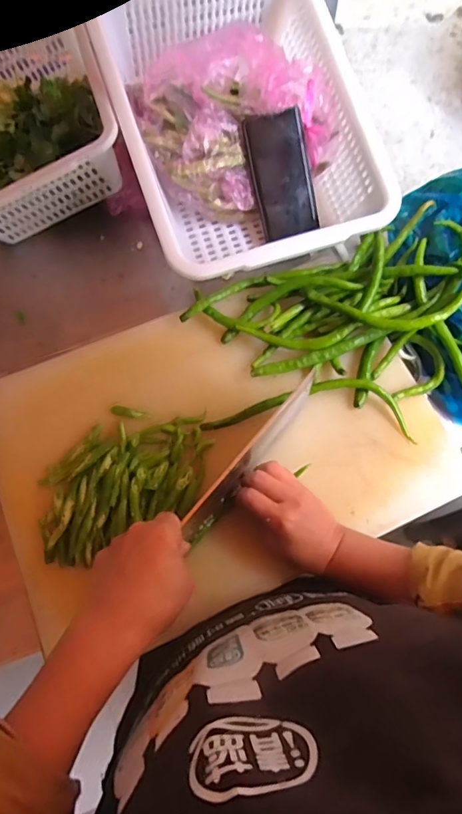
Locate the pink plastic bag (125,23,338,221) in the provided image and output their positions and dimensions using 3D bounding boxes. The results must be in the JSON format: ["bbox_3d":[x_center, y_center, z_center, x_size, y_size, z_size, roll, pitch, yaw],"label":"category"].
[{"bbox_3d":[0.002,-0.367,0.611,0.234,0.125,0.185,-30,74,-12],"label":"pink plastic bag"}]

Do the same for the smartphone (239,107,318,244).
[{"bbox_3d":[0.067,-0.297,0.624,0.078,0.008,0.141,-22,114,-14],"label":"smartphone"}]

